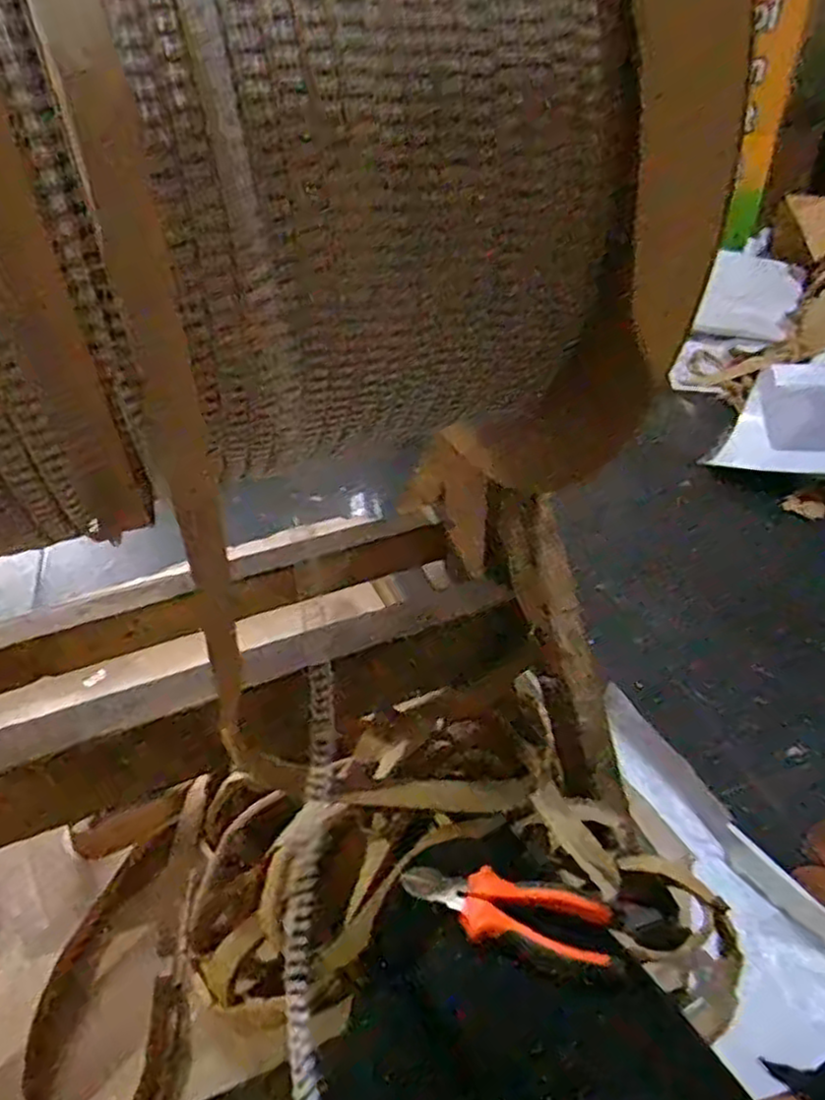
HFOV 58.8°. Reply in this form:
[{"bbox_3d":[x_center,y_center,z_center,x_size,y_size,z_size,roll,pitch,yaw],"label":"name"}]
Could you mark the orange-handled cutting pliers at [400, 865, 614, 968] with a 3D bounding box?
[{"bbox_3d":[0.063,0.244,0.496,0.140,0.020,0.043,7,40,10],"label":"orange-handled cutting pliers"}]

